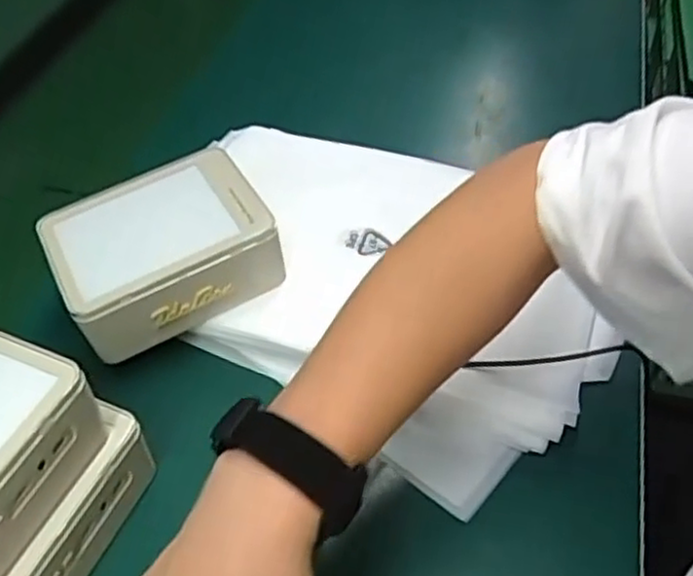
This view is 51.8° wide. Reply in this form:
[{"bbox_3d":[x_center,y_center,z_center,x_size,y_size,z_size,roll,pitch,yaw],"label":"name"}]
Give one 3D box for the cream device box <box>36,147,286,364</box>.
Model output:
[{"bbox_3d":[-0.127,-0.029,0.492,0.140,0.053,0.112,-26,51,-18],"label":"cream device box"}]

